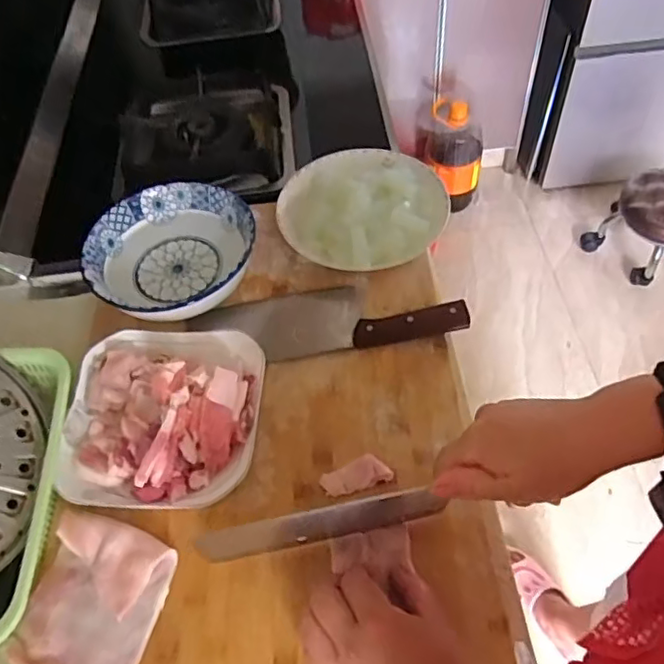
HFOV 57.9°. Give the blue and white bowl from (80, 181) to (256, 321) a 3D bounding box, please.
[{"bbox_3d":[-0.176,-0.082,0.679,0.180,0.064,0.179,-3,54,4],"label":"blue and white bowl"}]

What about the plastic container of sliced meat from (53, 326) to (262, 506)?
[{"bbox_3d":[-0.160,0.071,0.559,0.178,0.065,0.176,0,54,6],"label":"plastic container of sliced meat"}]

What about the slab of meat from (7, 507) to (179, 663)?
[{"bbox_3d":[-0.194,0.220,0.492,0.103,0.023,0.124,11,56,13],"label":"slab of meat"}]

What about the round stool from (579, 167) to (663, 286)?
[{"bbox_3d":[0.904,-0.288,1.637,0.260,0.204,0.266,-28,57,-14],"label":"round stool"}]

